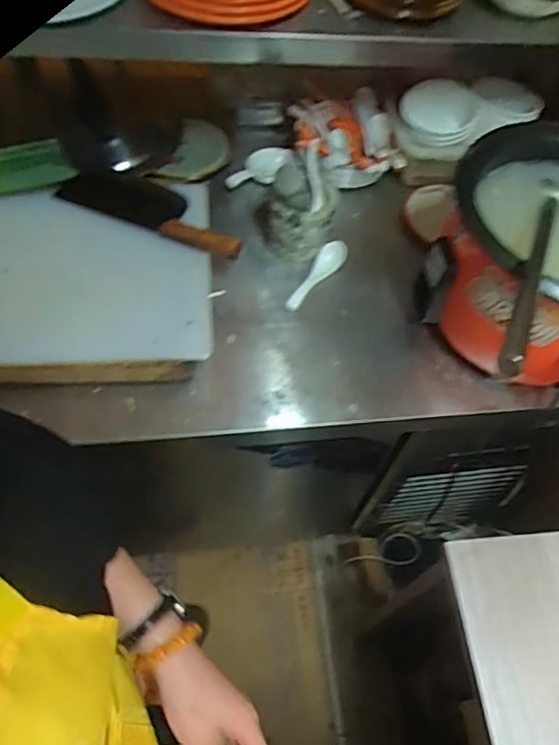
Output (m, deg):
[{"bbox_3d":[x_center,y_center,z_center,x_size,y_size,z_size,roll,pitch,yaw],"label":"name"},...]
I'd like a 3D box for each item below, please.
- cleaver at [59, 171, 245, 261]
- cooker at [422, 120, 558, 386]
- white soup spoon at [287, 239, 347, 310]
[{"bbox_3d":[-0.178,-0.247,0.893,0.303,0.039,0.089,26,59,15],"label":"cleaver"},{"bbox_3d":[0.378,-0.145,0.805,0.311,0.221,0.336,-33,63,-21],"label":"cooker"},{"bbox_3d":[0.060,-0.153,0.920,0.035,0.045,0.154,28,60,17],"label":"white soup spoon"}]

